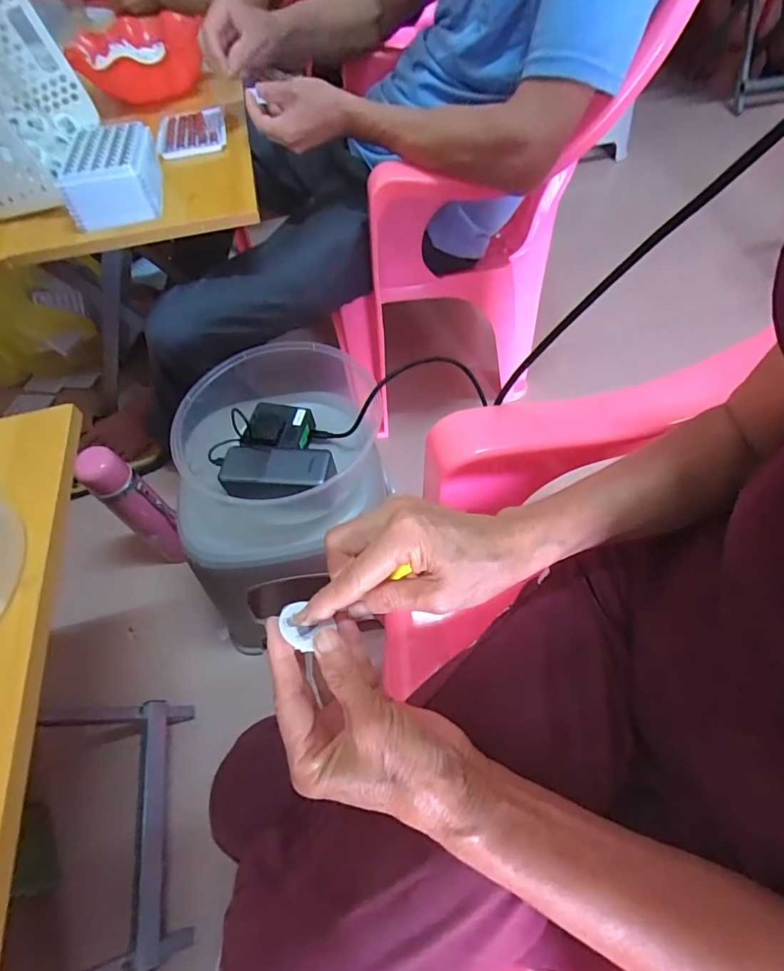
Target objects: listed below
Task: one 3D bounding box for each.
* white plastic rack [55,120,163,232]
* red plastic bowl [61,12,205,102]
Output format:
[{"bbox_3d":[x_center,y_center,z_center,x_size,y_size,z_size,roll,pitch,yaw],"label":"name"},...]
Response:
[{"bbox_3d":[-0.327,-0.365,0.560,0.106,0.057,0.105,-10,58,-3],"label":"white plastic rack"},{"bbox_3d":[-0.414,-0.686,0.759,0.164,0.068,0.206,8,60,7],"label":"red plastic bowl"}]

